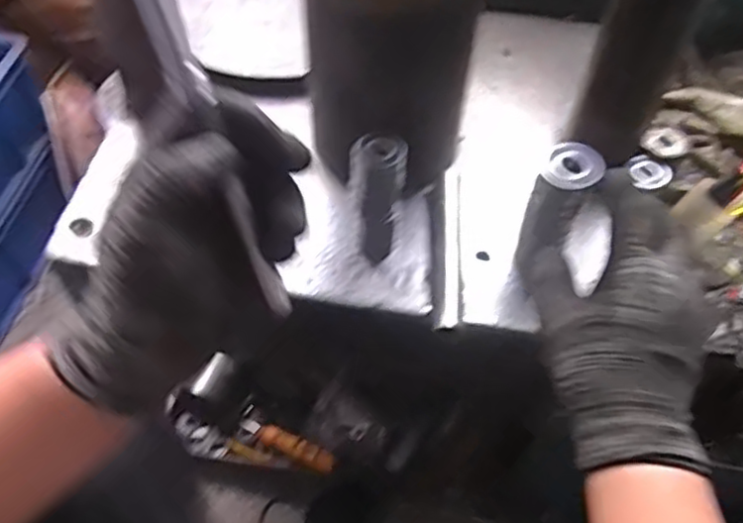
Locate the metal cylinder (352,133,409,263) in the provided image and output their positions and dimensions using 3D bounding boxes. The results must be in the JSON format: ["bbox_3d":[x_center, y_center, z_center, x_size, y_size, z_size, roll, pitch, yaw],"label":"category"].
[{"bbox_3d":[0.005,-0.046,0.526,0.037,0.100,0.039,3,55,0],"label":"metal cylinder"}]

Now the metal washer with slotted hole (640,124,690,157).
[{"bbox_3d":[0.249,-0.102,0.595,0.032,0.009,0.033,1,55,-1],"label":"metal washer with slotted hole"}]

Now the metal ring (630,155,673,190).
[{"bbox_3d":[0.231,-0.075,0.583,0.035,0.007,0.032,1,55,-1],"label":"metal ring"}]

